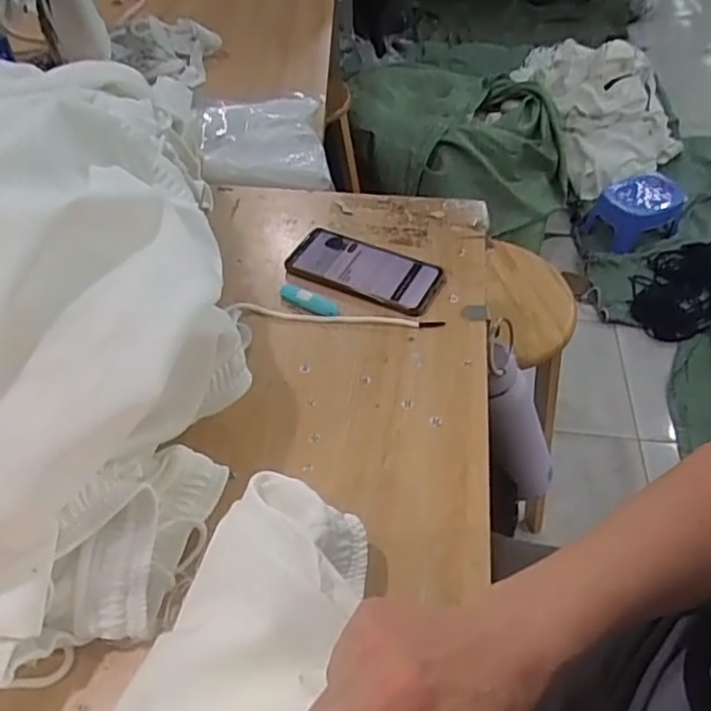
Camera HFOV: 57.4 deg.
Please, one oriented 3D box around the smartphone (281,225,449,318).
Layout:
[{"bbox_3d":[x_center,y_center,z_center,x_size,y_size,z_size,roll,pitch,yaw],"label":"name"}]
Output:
[{"bbox_3d":[0.010,-0.097,0.722,0.169,0.011,0.083,22,50,15],"label":"smartphone"}]

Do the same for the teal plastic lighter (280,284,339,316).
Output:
[{"bbox_3d":[-0.049,-0.060,0.688,0.070,0.005,0.022,24,51,17],"label":"teal plastic lighter"}]

